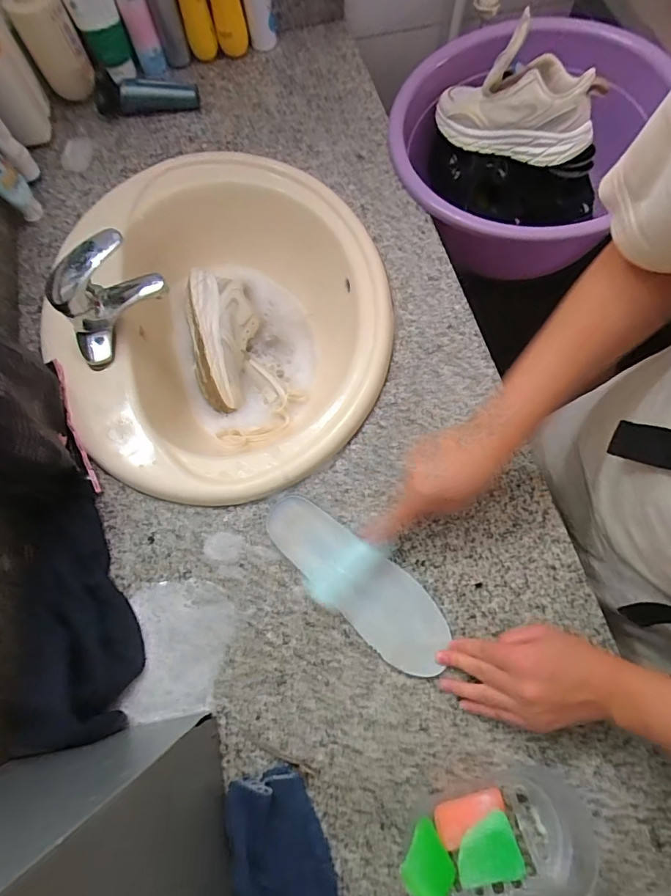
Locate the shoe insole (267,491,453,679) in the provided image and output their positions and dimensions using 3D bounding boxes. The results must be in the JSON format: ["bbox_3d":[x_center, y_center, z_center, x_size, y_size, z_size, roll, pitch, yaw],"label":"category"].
[{"bbox_3d":[0.023,0.138,0.483,0.230,0.008,0.078,43,72,13],"label":"shoe insole"}]

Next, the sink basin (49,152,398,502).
[{"bbox_3d":[-0.152,-0.173,0.653,0.423,0.143,0.532,-18,70,-6],"label":"sink basin"}]

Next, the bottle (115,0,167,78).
[{"bbox_3d":[-0.314,-0.683,0.694,0.044,0.168,0.036,-22,72,-5],"label":"bottle"}]

